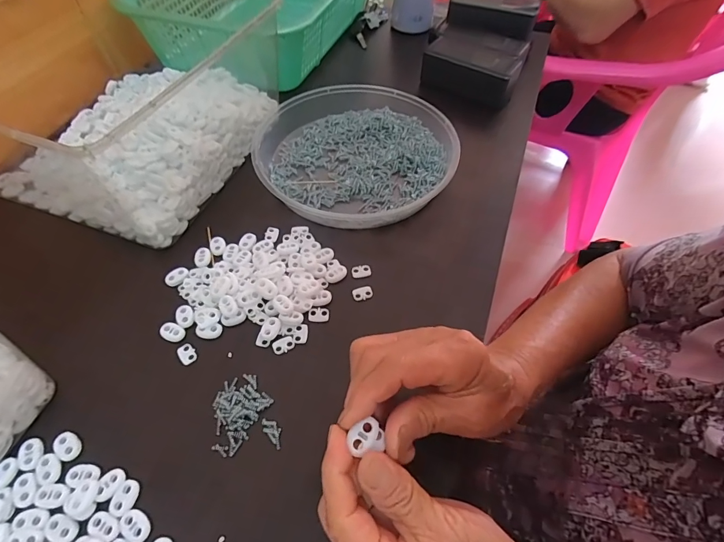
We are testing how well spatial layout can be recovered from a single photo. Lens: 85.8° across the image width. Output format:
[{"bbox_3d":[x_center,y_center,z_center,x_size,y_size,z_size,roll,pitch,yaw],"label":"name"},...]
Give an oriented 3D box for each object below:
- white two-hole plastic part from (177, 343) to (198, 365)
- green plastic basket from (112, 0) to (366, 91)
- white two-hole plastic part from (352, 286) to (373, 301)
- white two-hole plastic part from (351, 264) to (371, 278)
[{"bbox_3d":[-0.152,0.071,0.337,0.014,0.004,0.019,-39,64,-24],"label":"white two-hole plastic part"},{"bbox_3d":[-0.151,-0.433,0.616,0.283,0.110,0.389,16,56,10],"label":"green plastic basket"},{"bbox_3d":[0.001,0.021,0.373,0.019,0.004,0.013,-12,56,-9],"label":"white two-hole plastic part"},{"bbox_3d":[-0.001,0.000,0.388,0.019,0.004,0.013,-10,56,-8],"label":"white two-hole plastic part"}]

